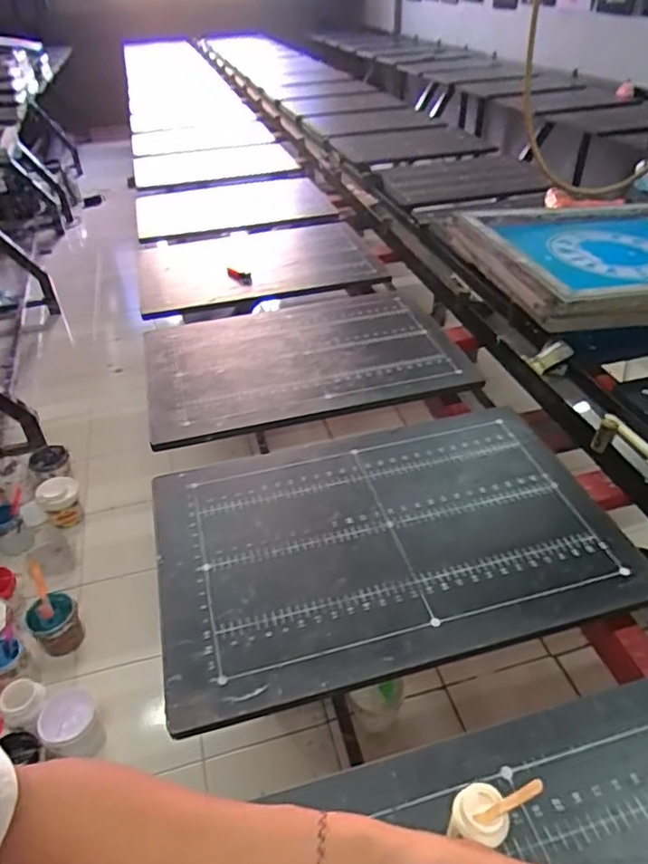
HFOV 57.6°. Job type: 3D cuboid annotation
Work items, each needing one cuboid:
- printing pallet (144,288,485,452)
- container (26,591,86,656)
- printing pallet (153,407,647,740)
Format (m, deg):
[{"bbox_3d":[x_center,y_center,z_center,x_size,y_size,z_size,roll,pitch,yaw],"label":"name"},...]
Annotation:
[{"bbox_3d":[-0.052,-0.160,1.165,0.590,0.018,0.420,-12,41,-7],"label":"printing pallet"},{"bbox_3d":[-0.714,0.519,1.586,0.124,0.145,0.142,-32,47,-31],"label":"container"},{"bbox_3d":[0.077,0.132,0.801,0.587,0.023,0.402,-13,41,-8],"label":"printing pallet"}]

